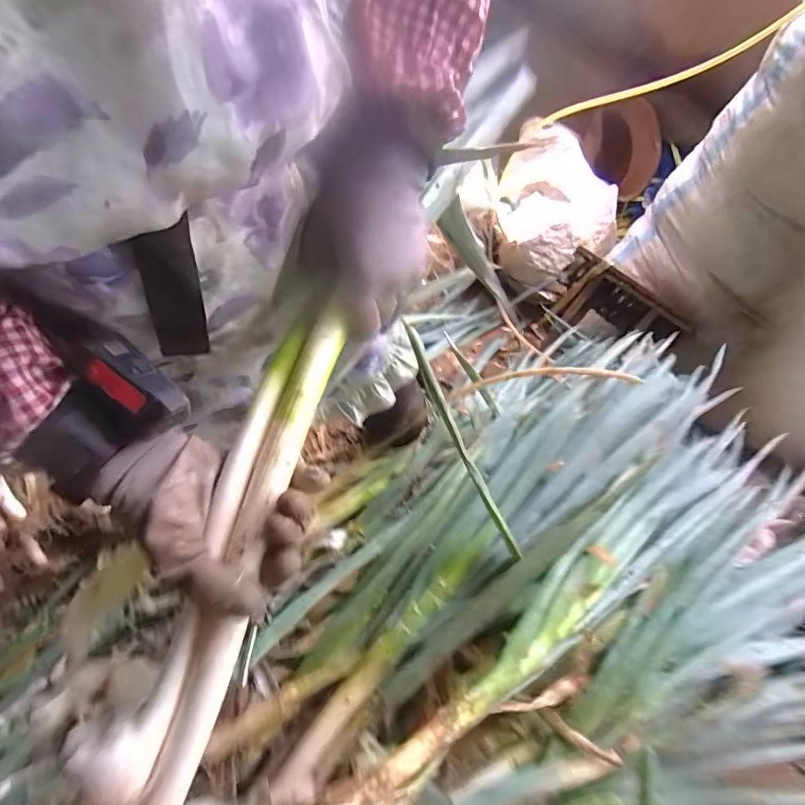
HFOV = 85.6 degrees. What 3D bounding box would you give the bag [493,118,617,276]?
[{"bbox_3d":[0.436,-0.612,1.267,0.276,0.166,0.442,-19,68,-11],"label":"bag"}]

